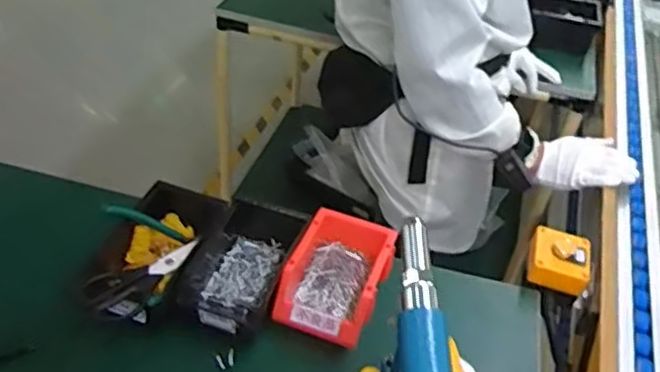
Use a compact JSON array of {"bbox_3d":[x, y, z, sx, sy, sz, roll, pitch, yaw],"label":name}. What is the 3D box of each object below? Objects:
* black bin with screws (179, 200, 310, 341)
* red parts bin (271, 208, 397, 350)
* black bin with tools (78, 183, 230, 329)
[{"bbox_3d":[-0.103,0.097,0.808,0.110,0.071,0.192,18,42,13],"label":"black bin with screws"},{"bbox_3d":[0.013,0.102,0.800,0.112,0.053,0.173,19,43,14],"label":"red parts bin"},{"bbox_3d":[-0.212,0.085,0.798,0.119,0.067,0.226,18,43,14],"label":"black bin with tools"}]

